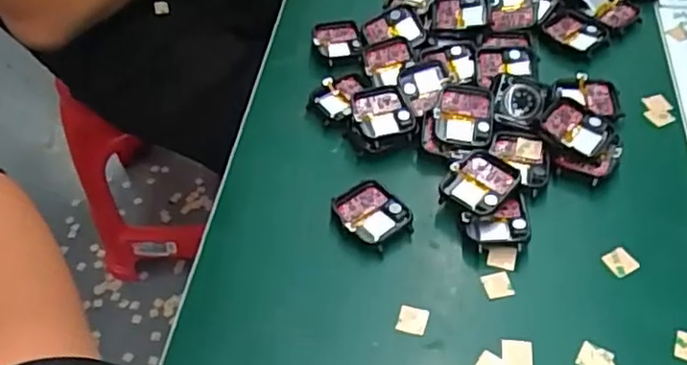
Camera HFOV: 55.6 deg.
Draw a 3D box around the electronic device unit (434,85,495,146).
[{"bbox_3d":[0.078,-0.042,0.425,0.037,0.009,0.044,4,68,2],"label":"electronic device unit"}]

